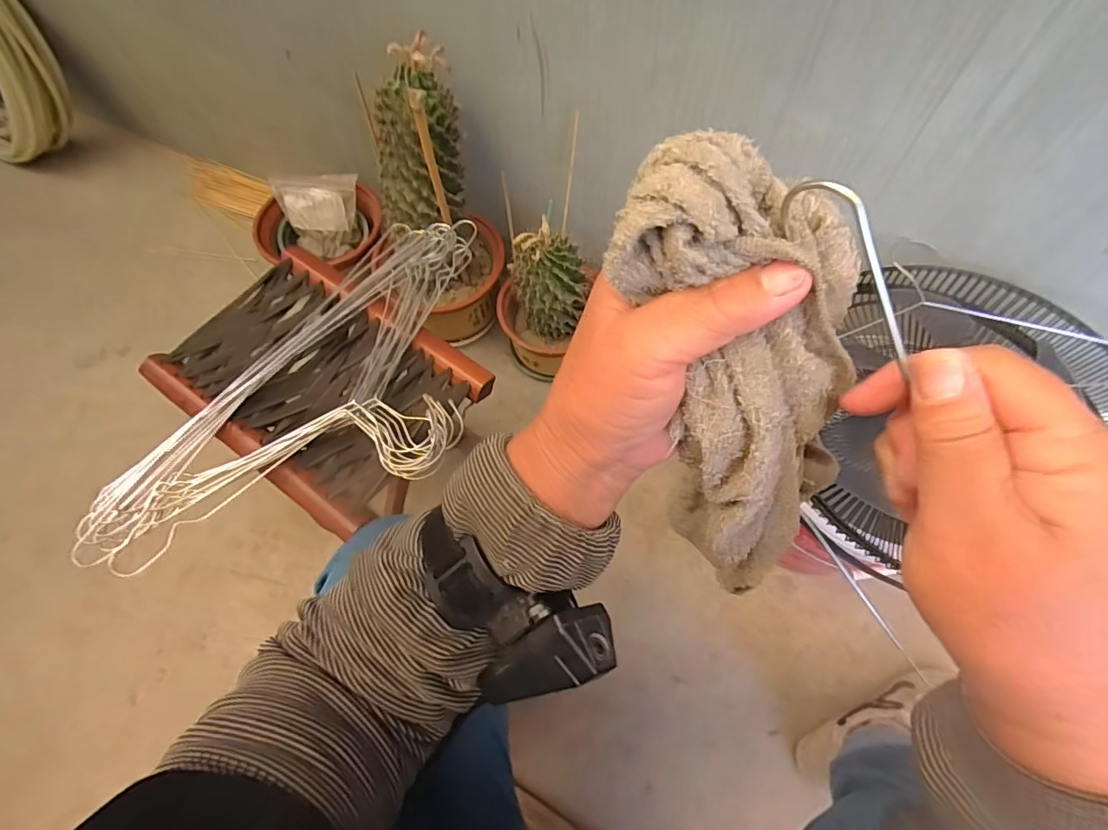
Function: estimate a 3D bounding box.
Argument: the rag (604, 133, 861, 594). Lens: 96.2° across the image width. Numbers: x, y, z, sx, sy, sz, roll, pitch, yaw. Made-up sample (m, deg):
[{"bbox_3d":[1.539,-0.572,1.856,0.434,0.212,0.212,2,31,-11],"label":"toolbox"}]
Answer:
[{"bbox_3d":[0.080,-0.007,0.197,0.077,0.193,0.038,-26,30,-12],"label":"rag"}]

